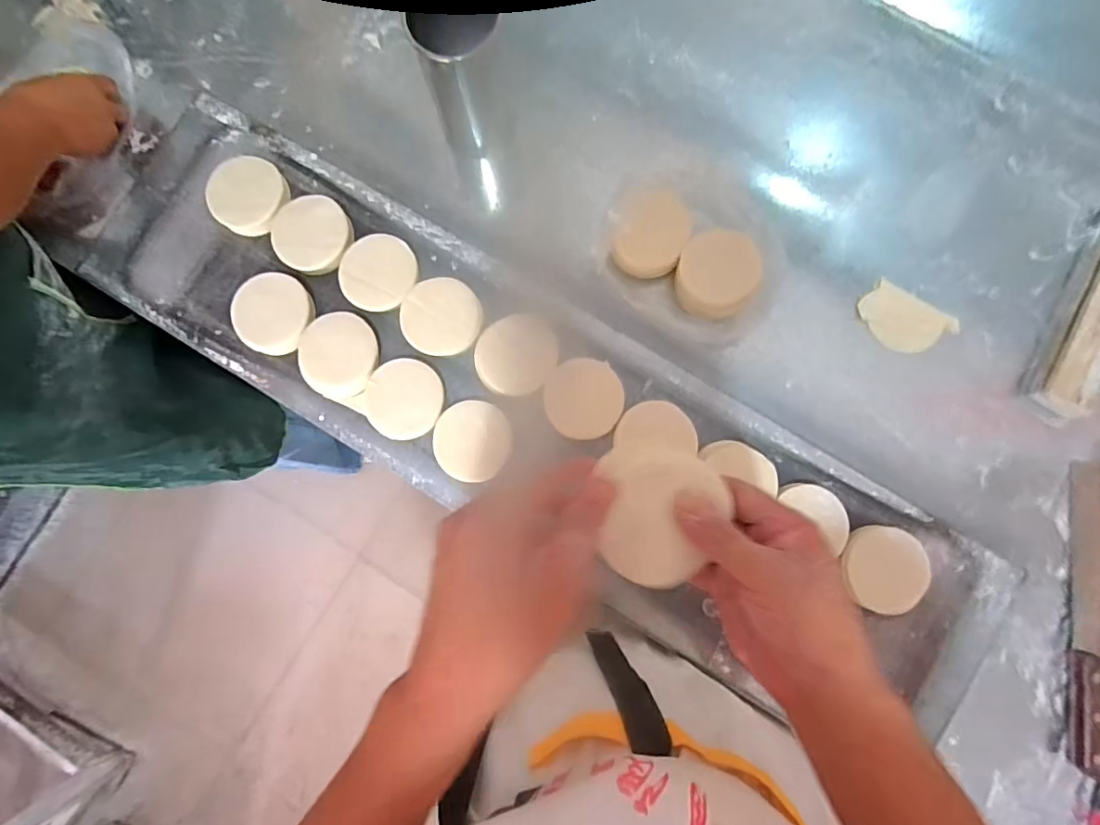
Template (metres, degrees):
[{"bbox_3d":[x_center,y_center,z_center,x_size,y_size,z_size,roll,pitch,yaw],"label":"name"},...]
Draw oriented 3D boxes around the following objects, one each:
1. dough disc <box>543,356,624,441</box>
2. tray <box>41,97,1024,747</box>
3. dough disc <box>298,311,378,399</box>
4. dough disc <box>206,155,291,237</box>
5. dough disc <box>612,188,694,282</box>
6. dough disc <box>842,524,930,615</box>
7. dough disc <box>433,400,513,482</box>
[{"bbox_3d":[0.038,-0.015,0.578,0.083,0.008,0.084,0,86,1],"label":"dough disc"},{"bbox_3d":[-0.034,-0.004,0.597,1.152,0.051,0.275,30,87,3],"label":"tray"},{"bbox_3d":[-0.234,-0.064,0.583,0.084,0.013,0.093,1,86,1],"label":"dough disc"},{"bbox_3d":[-0.346,-0.247,0.608,0.087,0.024,0.085,0,86,1],"label":"dough disc"},{"bbox_3d":[0.114,-0.207,0.602,0.080,0.022,0.103,15,86,2],"label":"dough disc"},{"bbox_3d":[0.361,0.167,0.570,0.083,0.020,0.093,-21,86,-1],"label":"dough disc"},{"bbox_3d":[-0.083,0.031,0.573,0.079,0.015,0.084,0,86,1],"label":"dough disc"}]

